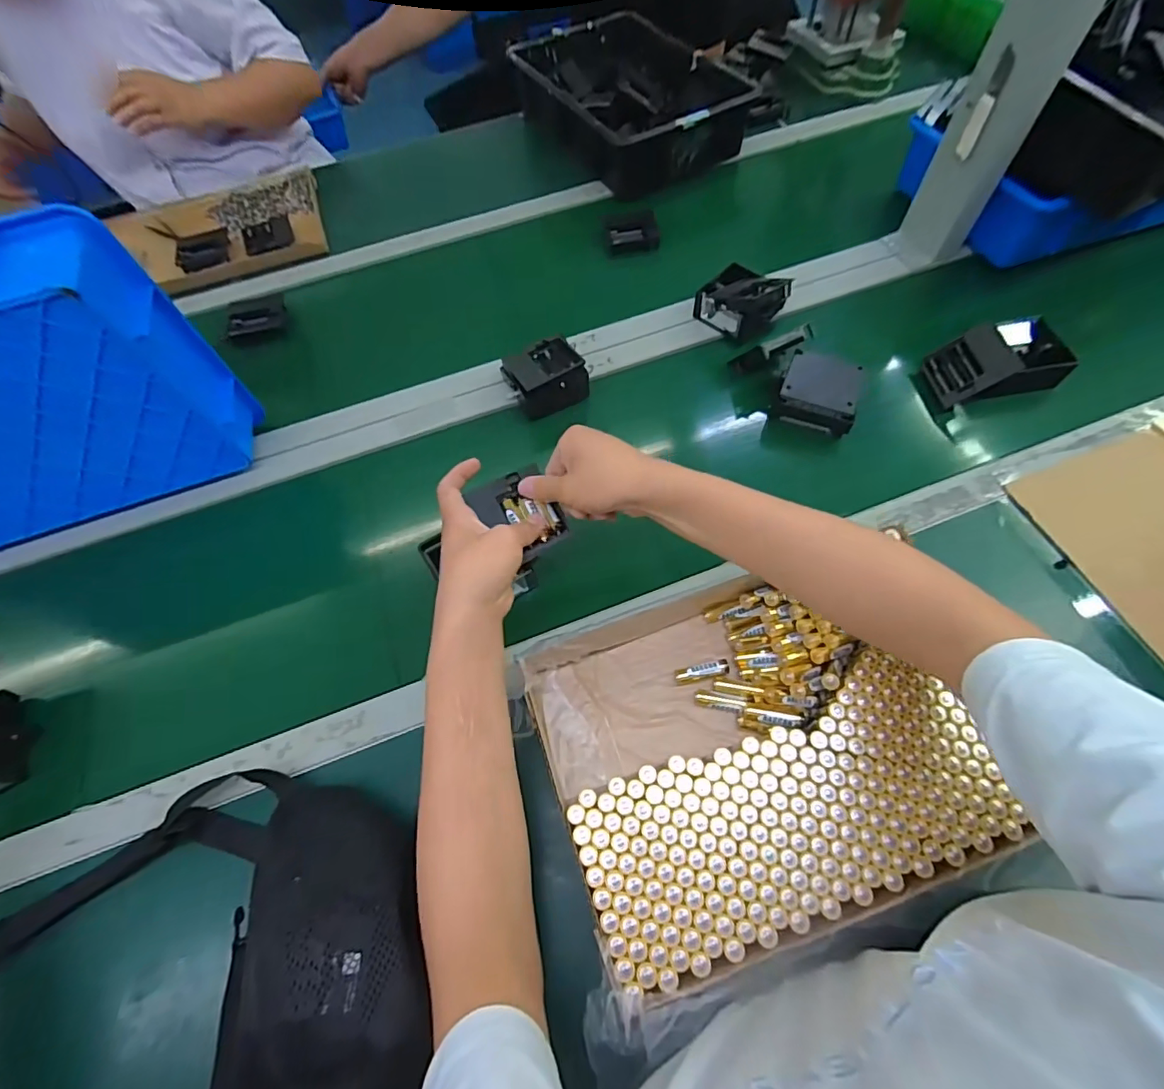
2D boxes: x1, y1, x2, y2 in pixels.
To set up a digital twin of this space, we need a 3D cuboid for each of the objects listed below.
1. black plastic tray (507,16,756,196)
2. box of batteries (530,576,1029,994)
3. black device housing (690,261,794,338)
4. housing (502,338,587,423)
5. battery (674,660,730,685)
[{"bbox_3d":[0.088,-0.795,0.930,0.284,0.101,0.398,-27,64,-10],"label":"black plastic tray"},{"bbox_3d":[0.134,0.162,0.434,0.311,0.055,0.257,-20,62,-7],"label":"box of batteries"},{"bbox_3d":[0.212,-0.324,0.682,0.089,0.065,0.098,-41,67,-17],"label":"black device housing"},{"bbox_3d":[-0.044,-0.209,0.641,0.091,0.051,0.080,-20,63,-7],"label":"housing"},{"bbox_3d":[0.111,0.118,0.478,0.049,0.014,0.014,-12,62,-3],"label":"battery"}]

